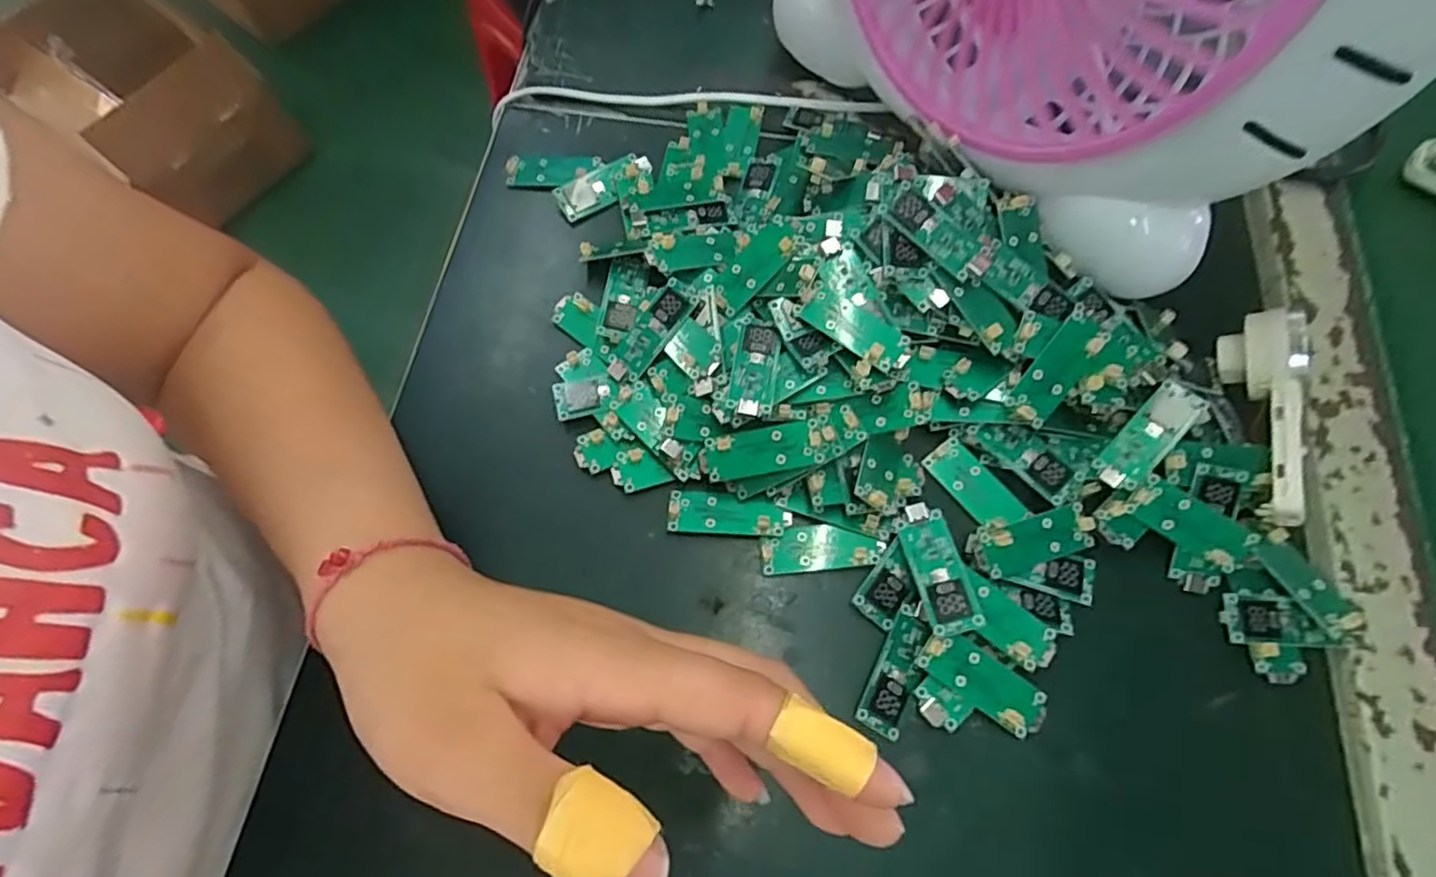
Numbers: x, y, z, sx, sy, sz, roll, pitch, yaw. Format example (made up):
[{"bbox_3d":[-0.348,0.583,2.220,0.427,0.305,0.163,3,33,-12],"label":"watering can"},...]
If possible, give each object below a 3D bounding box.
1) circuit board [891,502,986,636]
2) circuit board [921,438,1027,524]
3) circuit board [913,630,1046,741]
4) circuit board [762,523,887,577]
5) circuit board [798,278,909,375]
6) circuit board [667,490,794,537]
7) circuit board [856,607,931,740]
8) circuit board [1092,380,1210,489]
[{"bbox_3d":[0.085,0.050,0.259,0.018,0.005,0.050,-19,62,10],"label":"circuit board"},{"bbox_3d":[0.108,0.020,0.283,0.018,0.005,0.042,-41,77,-2],"label":"circuit board"},{"bbox_3d":[0.099,0.091,0.250,0.048,0.004,0.019,37,82,3],"label":"circuit board"},{"bbox_3d":[0.043,0.045,0.275,0.049,0.005,0.019,-4,69,-1],"label":"circuit board"},{"bbox_3d":[0.056,-0.047,0.274,0.045,0.005,0.020,39,80,18],"label":"circuit board"},{"bbox_3d":[0.005,0.032,0.278,0.050,0.006,0.016,5,69,3],"label":"circuit board"},{"bbox_3d":[0.068,0.089,0.255,0.017,0.004,0.046,23,71,9],"label":"circuit board"},{"bbox_3d":[0.177,-0.001,0.274,0.018,0.007,0.050,43,94,22],"label":"circuit board"}]

